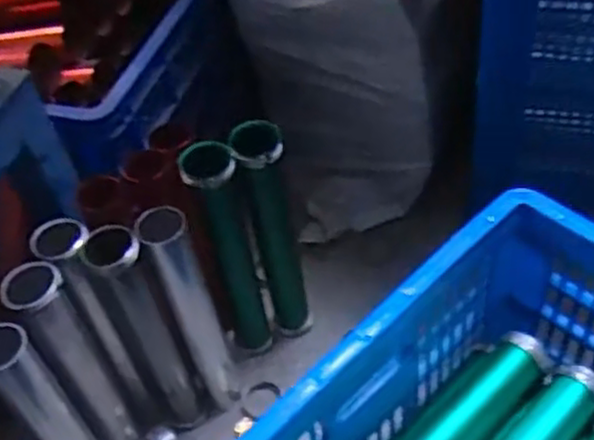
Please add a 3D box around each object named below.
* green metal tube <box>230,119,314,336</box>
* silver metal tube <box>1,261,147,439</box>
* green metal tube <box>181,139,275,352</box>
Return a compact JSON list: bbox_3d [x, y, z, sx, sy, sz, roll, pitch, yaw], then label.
[{"bbox_3d":[-0.027,0.031,0.986,0.063,0.382,0.051,-13,46,-5],"label":"green metal tube"},{"bbox_3d":[-0.257,0.190,0.896,0.063,0.369,0.062,-28,49,-19],"label":"silver metal tube"},{"bbox_3d":[-0.086,0.055,0.969,0.063,0.371,0.061,-17,47,-9],"label":"green metal tube"}]

